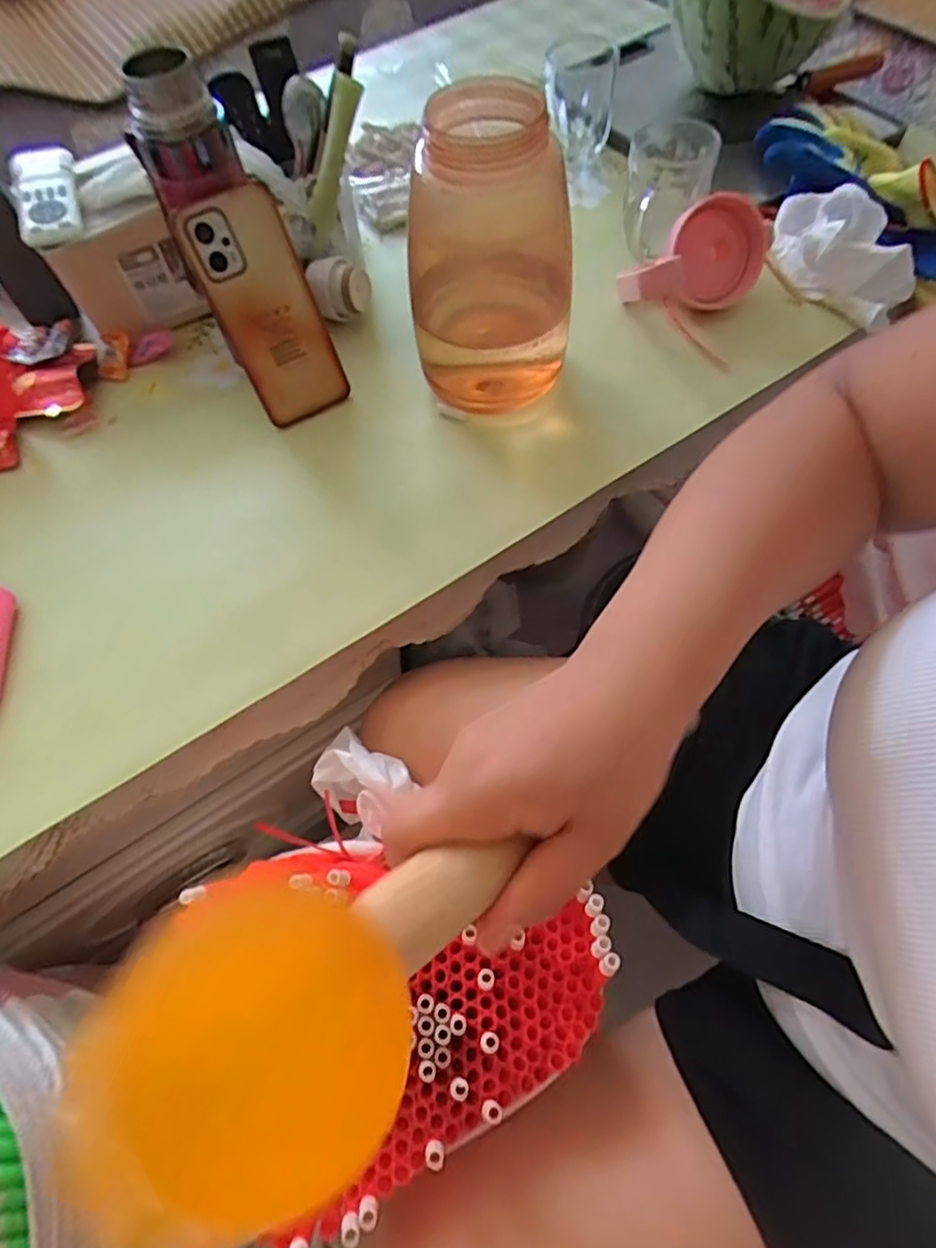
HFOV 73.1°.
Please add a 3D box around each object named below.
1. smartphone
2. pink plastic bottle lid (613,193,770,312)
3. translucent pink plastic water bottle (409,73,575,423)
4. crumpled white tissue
[{"bbox_3d":[-0.159,-0.250,0.506,0.077,0.165,0.017,-28,39,-8],"label":"smartphone"},{"bbox_3d":[0.201,-0.327,0.568,0.168,0.075,0.078,-26,64,-10],"label":"pink plastic bottle lid"},{"bbox_3d":[0.017,-0.267,0.478,0.123,0.201,0.114,3,63,5],"label":"translucent pink plastic water bottle"},{"bbox_3d":[0.349,-0.351,0.583,0.126,0.057,0.124,21,66,14],"label":"crumpled white tissue"}]

